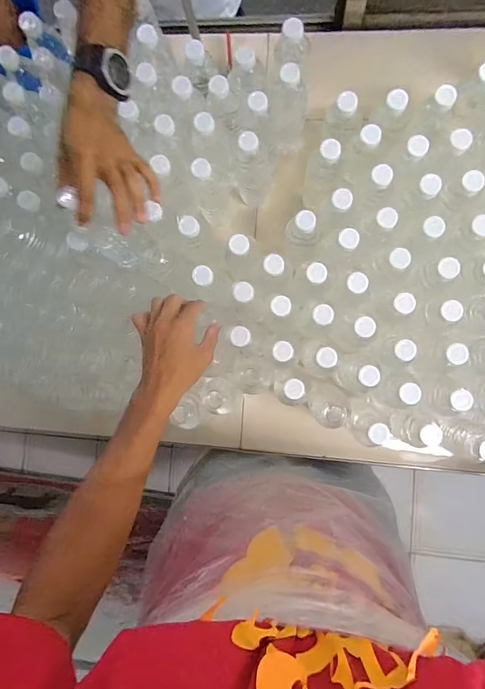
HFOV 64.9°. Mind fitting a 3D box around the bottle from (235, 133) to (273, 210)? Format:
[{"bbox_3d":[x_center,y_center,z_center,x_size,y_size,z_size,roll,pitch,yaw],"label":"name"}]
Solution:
[{"bbox_3d":[0.011,-0.282,0.598,0.065,0.167,0.060,-8,86,6],"label":"bottle"}]

